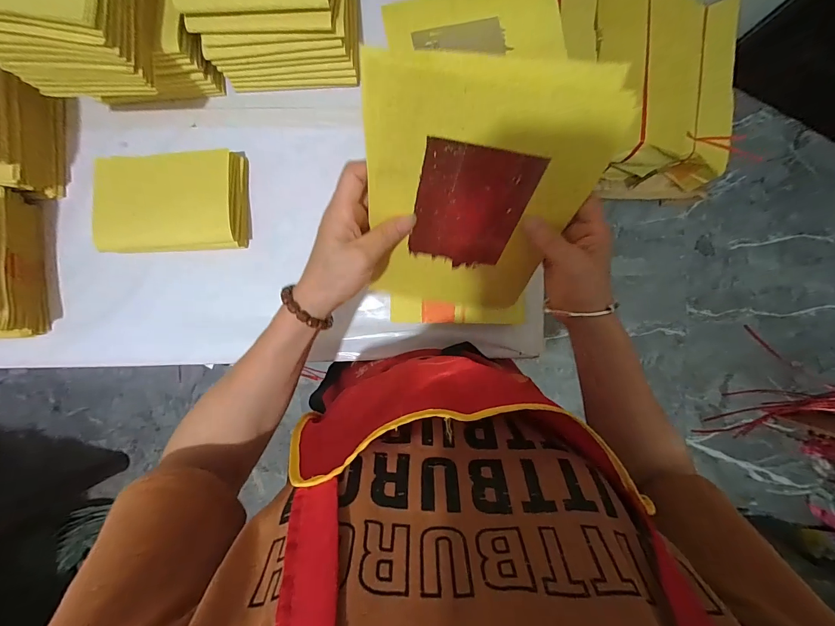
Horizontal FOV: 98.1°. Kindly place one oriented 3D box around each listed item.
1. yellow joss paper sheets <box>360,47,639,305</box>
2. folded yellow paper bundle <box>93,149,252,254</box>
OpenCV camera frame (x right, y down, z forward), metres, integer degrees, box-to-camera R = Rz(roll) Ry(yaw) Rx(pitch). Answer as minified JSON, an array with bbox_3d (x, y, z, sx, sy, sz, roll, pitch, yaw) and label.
[{"bbox_3d":[0.044,-0.077,0.293,0.161,0.224,0.008,4,57,-1],"label":"yellow joss paper sheets"},{"bbox_3d":[-0.296,-0.131,0.441,0.165,0.046,0.114,-6,91,-2],"label":"folded yellow paper bundle"}]

